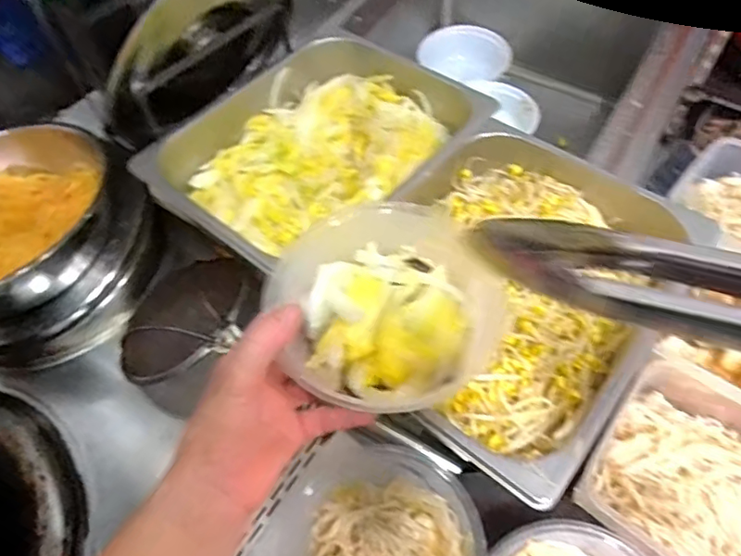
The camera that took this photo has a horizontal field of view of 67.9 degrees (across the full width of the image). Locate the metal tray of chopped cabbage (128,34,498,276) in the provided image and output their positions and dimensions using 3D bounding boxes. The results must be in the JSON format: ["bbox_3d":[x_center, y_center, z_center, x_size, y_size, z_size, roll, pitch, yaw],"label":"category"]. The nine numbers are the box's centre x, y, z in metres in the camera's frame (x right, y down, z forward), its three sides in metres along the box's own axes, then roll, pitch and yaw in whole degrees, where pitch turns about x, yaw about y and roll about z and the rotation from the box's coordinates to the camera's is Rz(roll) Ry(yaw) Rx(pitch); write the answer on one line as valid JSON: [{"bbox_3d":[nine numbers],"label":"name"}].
[{"bbox_3d":[-0.052,-0.151,0.627,0.270,0.079,0.332,35,66,22],"label":"metal tray of chopped cabbage"}]

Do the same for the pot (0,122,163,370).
[{"bbox_3d":[-0.417,-0.038,0.659,0.272,0.133,0.251,-2,57,2],"label":"pot"}]

